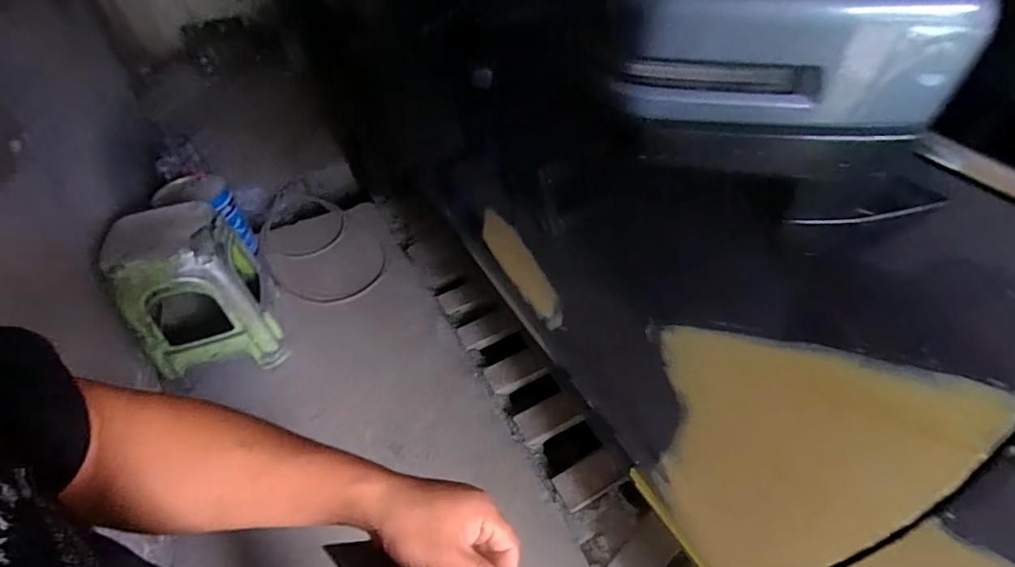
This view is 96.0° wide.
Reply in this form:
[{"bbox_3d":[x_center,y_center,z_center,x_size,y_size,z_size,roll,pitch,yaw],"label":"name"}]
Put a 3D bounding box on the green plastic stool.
[{"bbox_3d":[-1.020,-0.003,1.495,0.376,0.489,0.447,-25,51,-20],"label":"green plastic stool"}]

